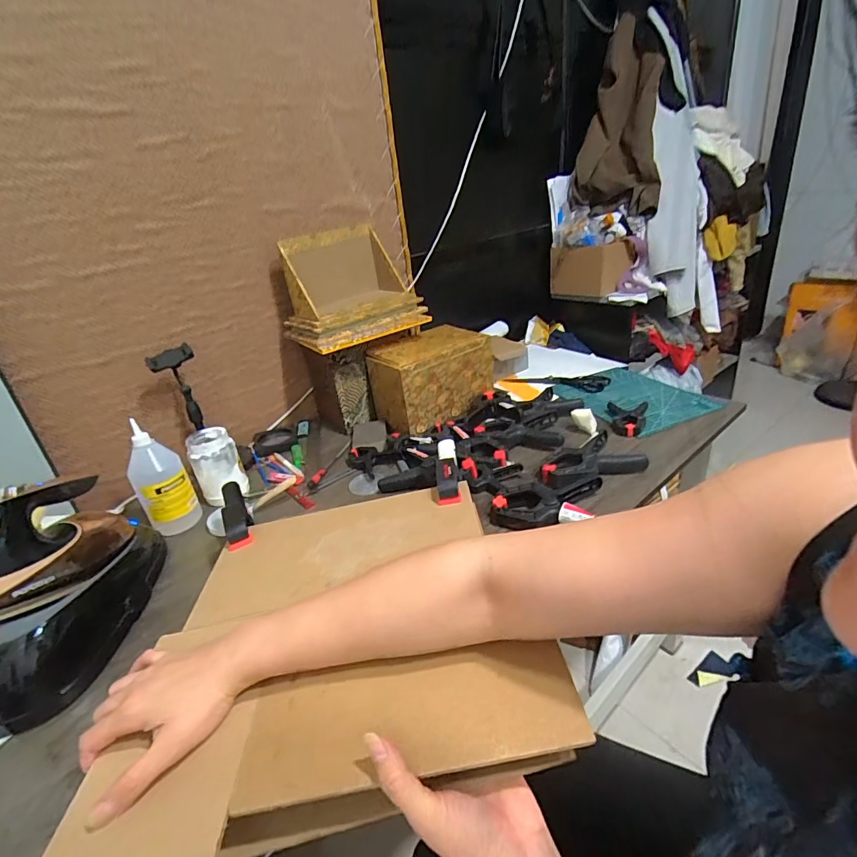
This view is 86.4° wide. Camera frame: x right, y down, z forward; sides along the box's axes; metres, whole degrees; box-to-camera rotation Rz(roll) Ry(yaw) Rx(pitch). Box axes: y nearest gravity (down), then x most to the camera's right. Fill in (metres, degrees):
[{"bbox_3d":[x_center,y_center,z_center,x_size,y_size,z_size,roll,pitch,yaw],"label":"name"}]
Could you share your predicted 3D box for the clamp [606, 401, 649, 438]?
[{"bbox_3d":[0.379,-0.019,0.873,0.069,0.027,0.099,4,29,22],"label":"clamp"}]

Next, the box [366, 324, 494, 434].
[{"bbox_3d":[0.010,-0.113,0.978,0.247,0.157,0.124,-23,31,-27],"label":"box"}]

